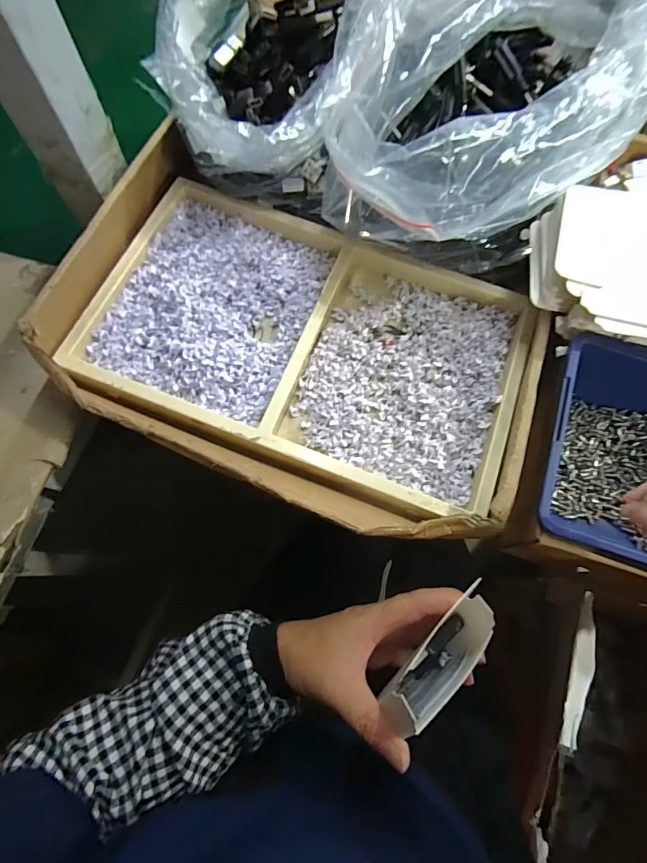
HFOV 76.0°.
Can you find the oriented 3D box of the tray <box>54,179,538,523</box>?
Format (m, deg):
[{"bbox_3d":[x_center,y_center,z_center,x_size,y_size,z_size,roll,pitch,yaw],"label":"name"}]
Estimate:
[{"bbox_3d":[-0.010,-0.073,0.321,0.327,0.036,0.199,22,72,5],"label":"tray"}]

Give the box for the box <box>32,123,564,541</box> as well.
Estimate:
[{"bbox_3d":[-0.016,-0.068,0.309,0.335,0.054,0.229,20,72,5],"label":"box"}]

